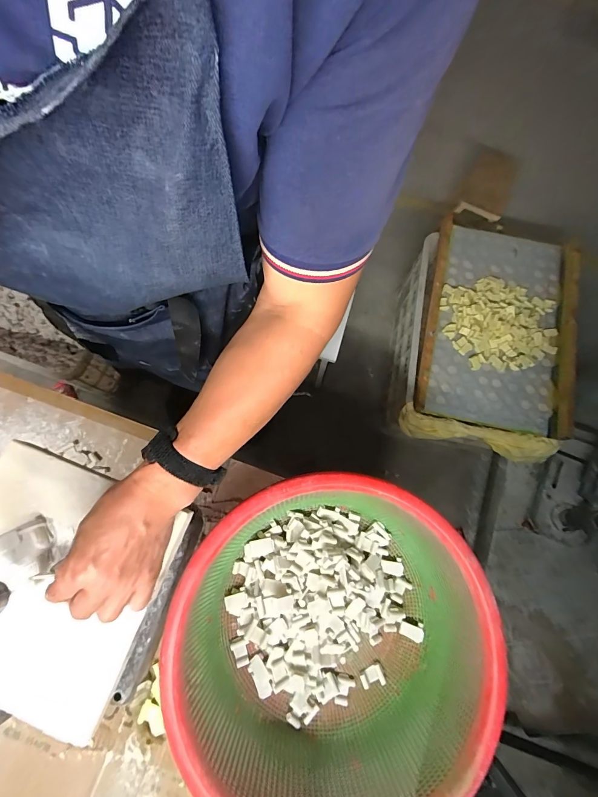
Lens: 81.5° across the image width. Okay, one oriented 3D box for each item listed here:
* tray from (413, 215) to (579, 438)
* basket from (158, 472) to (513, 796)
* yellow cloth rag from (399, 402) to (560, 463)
[{"bbox_3d":[0.572,-0.232,0.997,0.405,0.096,0.630,13,76,1],"label":"tray"},{"bbox_3d":[0.049,0.342,0.506,0.425,0.156,0.445,-17,78,-6],"label":"basket"},{"bbox_3d":[0.483,0.104,0.971,0.416,0.114,0.074,17,77,2],"label":"yellow cloth rag"}]

